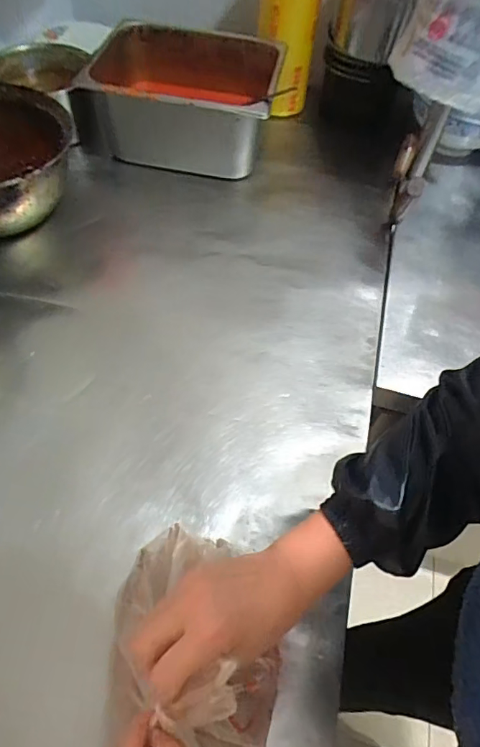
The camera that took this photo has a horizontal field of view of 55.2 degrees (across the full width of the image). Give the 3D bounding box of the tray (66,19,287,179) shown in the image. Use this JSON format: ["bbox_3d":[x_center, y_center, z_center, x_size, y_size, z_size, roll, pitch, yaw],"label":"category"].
[{"bbox_3d":[-0.105,-0.501,0.844,0.346,0.182,0.269,13,57,4],"label":"tray"}]

